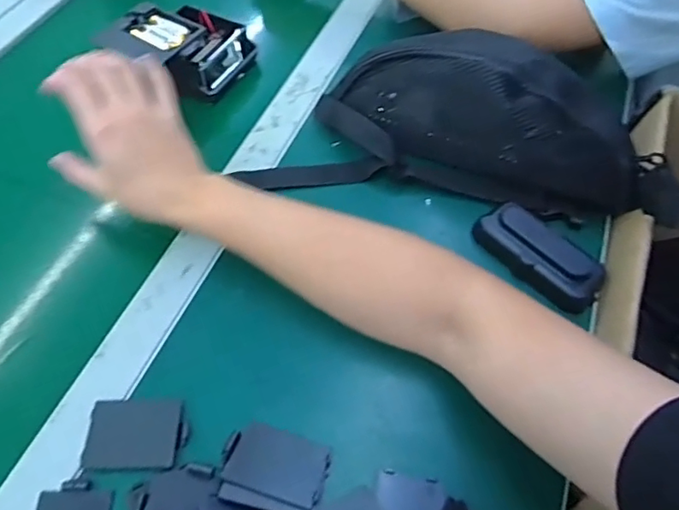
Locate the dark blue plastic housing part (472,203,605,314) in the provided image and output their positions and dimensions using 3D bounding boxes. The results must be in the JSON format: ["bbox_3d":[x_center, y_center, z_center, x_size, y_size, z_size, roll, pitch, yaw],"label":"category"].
[{"bbox_3d":[0.162,-0.001,0.454,0.106,0.026,0.048,35,62,20],"label":"dark blue plastic housing part"}]

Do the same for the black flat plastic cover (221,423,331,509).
[{"bbox_3d":[-0.040,0.134,0.361,0.065,0.005,0.045,18,38,5],"label":"black flat plastic cover"}]

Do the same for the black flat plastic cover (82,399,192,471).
[{"bbox_3d":[-0.134,0.119,0.371,0.065,0.004,0.046,-1,56,-2],"label":"black flat plastic cover"}]

